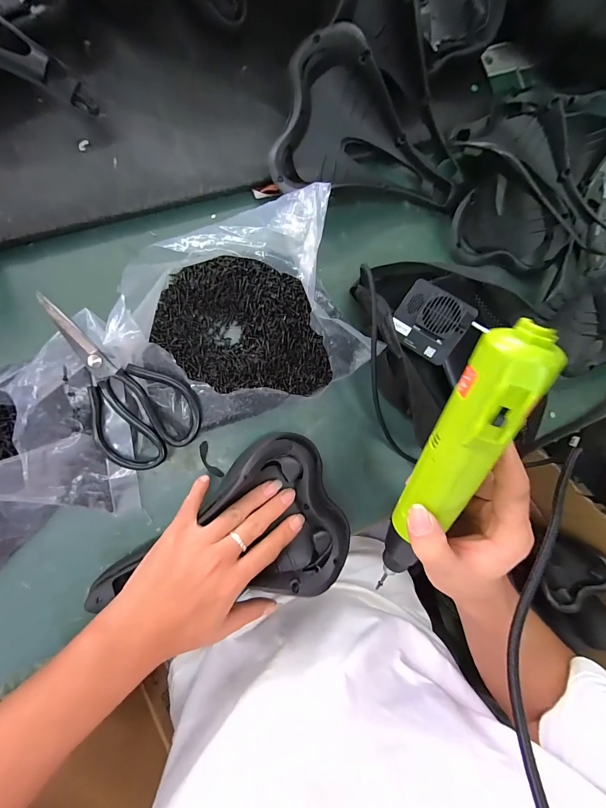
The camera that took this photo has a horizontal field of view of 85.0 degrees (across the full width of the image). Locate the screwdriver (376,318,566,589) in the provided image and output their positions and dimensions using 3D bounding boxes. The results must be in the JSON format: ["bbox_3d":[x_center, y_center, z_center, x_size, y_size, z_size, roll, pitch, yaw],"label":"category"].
[{"bbox_3d":[0.101,0.050,0.230,0.034,0.036,0.218,6,125,-9],"label":"screwdriver"}]

